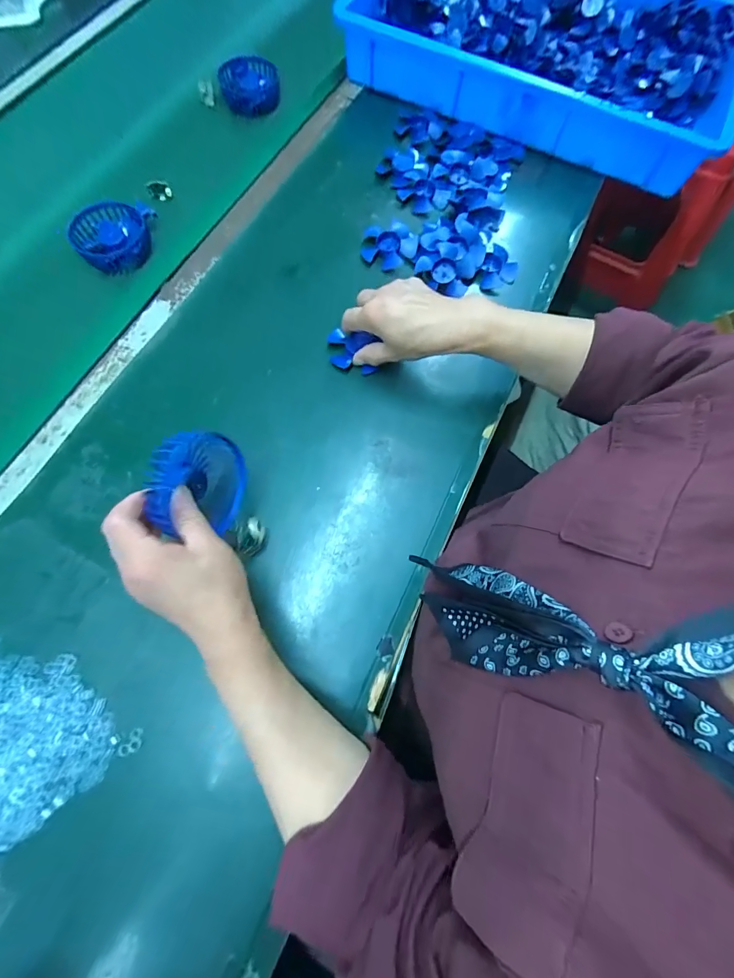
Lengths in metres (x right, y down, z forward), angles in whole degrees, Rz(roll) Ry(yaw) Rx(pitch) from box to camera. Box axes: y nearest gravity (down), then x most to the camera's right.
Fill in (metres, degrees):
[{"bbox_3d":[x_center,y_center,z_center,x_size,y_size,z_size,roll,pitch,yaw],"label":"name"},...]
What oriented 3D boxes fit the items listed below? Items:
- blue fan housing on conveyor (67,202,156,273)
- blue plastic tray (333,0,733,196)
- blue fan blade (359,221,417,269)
[{"bbox_3d":[-0.314,-0.314,0.490,0.092,0.030,0.088,-4,71,-2],"label":"blue fan housing on conveyor"},{"bbox_3d":[0.282,-0.680,0.590,0.559,0.090,0.373,26,73,8],"label":"blue plastic tray"},{"bbox_3d":[0.030,-0.316,0.510,0.069,0.013,0.069,9,71,2],"label":"blue fan blade"}]

